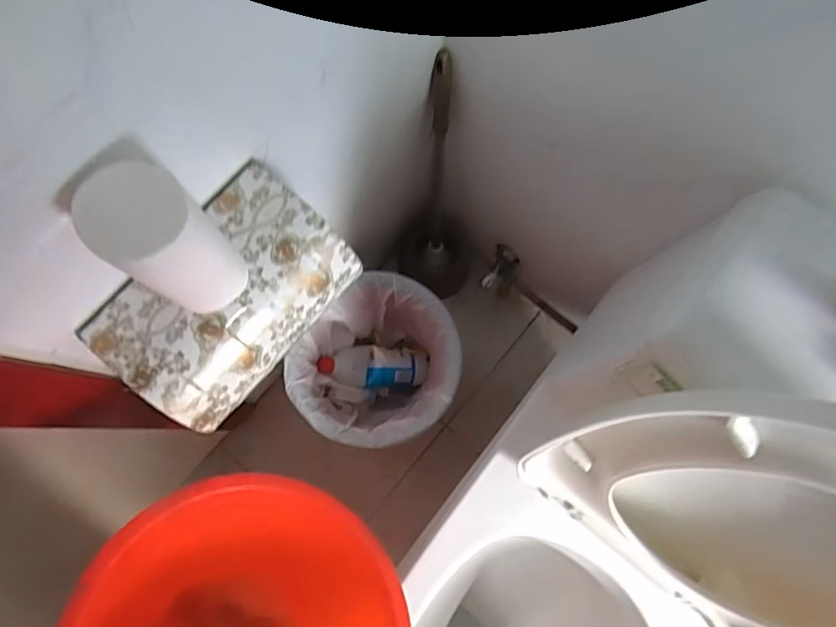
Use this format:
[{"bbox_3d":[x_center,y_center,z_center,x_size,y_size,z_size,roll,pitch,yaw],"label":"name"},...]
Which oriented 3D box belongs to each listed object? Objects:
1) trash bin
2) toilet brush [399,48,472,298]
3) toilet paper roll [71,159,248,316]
[{"bbox_3d":[-0.065,0.089,0.940,0.257,0.246,0.248,-42,82,-9],"label":"trash bin"},{"bbox_3d":[0.046,-0.165,0.870,0.129,0.479,0.152,23,79,4],"label":"toilet brush"},{"bbox_3d":[-0.168,-0.048,0.380,0.061,0.143,0.058,0,78,-1],"label":"toilet paper roll"}]

